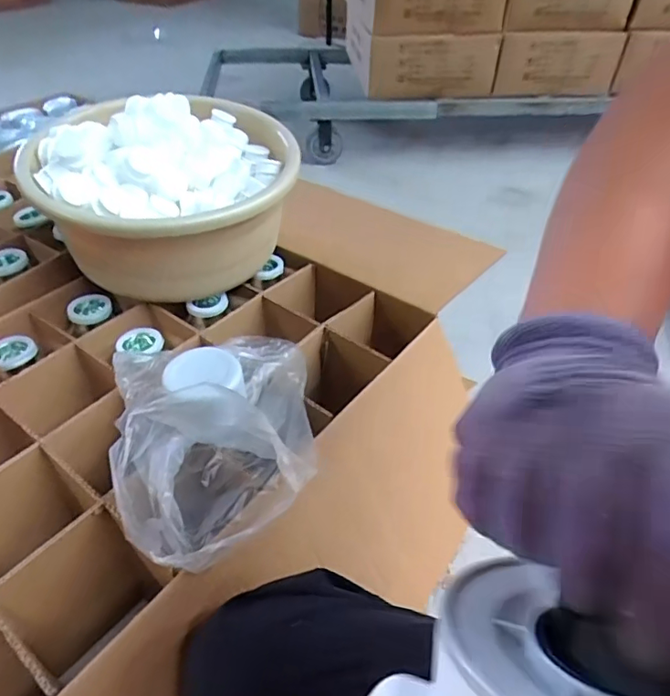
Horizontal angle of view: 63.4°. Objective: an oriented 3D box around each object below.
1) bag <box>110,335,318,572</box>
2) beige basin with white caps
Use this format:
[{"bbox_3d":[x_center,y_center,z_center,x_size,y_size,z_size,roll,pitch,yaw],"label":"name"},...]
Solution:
[{"bbox_3d":[-0.112,0.082,0.548,0.209,0.111,0.280,-12,43,-14],"label":"bag"},{"bbox_3d":[-0.232,-0.212,0.789,0.355,0.216,0.332,0,42,0],"label":"beige basin with white caps"}]

